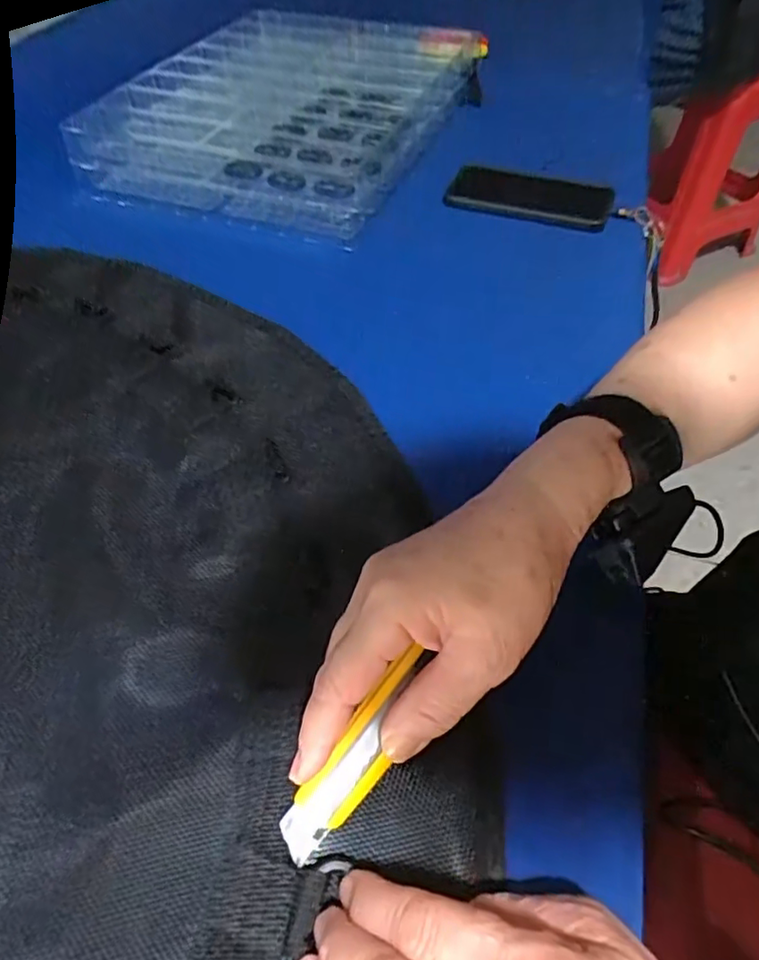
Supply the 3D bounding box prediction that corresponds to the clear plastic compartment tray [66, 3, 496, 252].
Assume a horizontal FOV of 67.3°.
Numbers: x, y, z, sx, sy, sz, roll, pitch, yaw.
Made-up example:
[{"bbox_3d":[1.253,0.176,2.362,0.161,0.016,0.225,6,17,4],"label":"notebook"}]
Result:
[{"bbox_3d":[-0.099,-0.455,0.689,0.358,0.055,0.465,15,54,12],"label":"clear plastic compartment tray"}]

